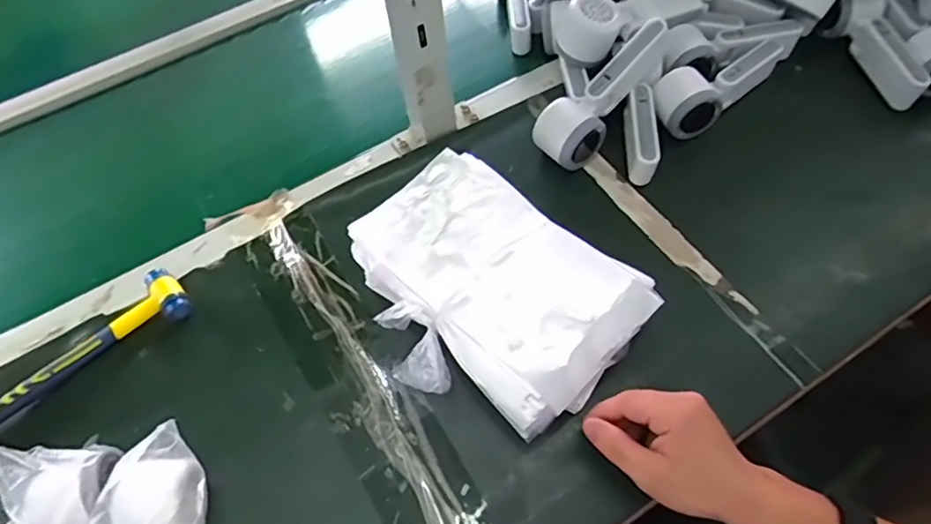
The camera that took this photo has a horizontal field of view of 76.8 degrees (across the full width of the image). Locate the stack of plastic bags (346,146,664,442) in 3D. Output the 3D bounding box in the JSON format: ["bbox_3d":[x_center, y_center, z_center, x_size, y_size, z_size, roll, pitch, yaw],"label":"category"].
[{"bbox_3d":[0.020,0.027,0.517,0.241,0.067,0.194,35,67,22],"label":"stack of plastic bags"}]

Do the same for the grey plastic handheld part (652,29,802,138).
[{"bbox_3d":[0.288,-0.207,0.648,0.203,0.044,0.063,-36,63,-17],"label":"grey plastic handheld part"}]

